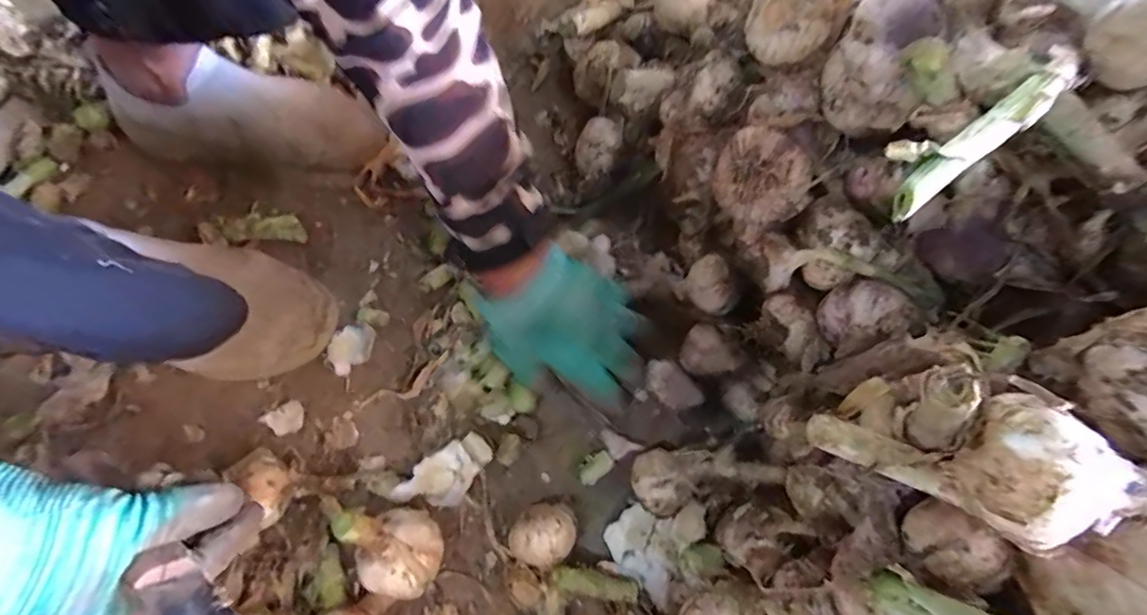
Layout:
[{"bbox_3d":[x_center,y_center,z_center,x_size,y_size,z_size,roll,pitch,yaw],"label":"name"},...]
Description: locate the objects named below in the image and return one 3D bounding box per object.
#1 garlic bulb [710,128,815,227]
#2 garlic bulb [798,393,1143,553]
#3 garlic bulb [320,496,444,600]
[{"bbox_3d":[0.115,-0.082,0.306,0.047,0.039,0.048,1,70,-2],"label":"garlic bulb"},{"bbox_3d":[0.134,0.055,0.178,0.035,0.083,0.040,33,69,-26],"label":"garlic bulb"},{"bbox_3d":[-0.113,0.149,0.308,0.051,0.084,0.059,-2,70,-3],"label":"garlic bulb"}]

